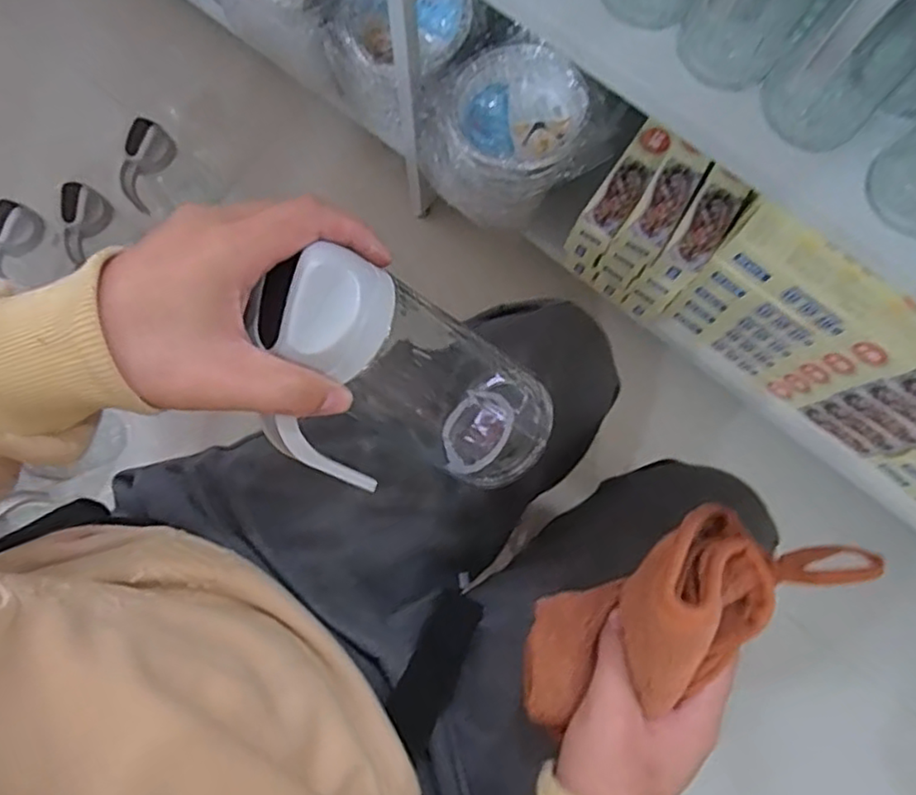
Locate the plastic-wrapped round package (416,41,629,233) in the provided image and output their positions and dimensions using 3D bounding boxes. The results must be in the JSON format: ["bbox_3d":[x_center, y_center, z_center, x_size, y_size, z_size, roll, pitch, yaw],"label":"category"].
[{"bbox_3d":[0.058,-0.303,0.753,0.177,0.136,0.170,0,79,-1],"label":"plastic-wrapped round package"}]

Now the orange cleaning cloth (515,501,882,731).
[{"bbox_3d":[0.104,0.105,0.306,0.170,0.076,0.064,-29,80,17],"label":"orange cleaning cloth"}]

